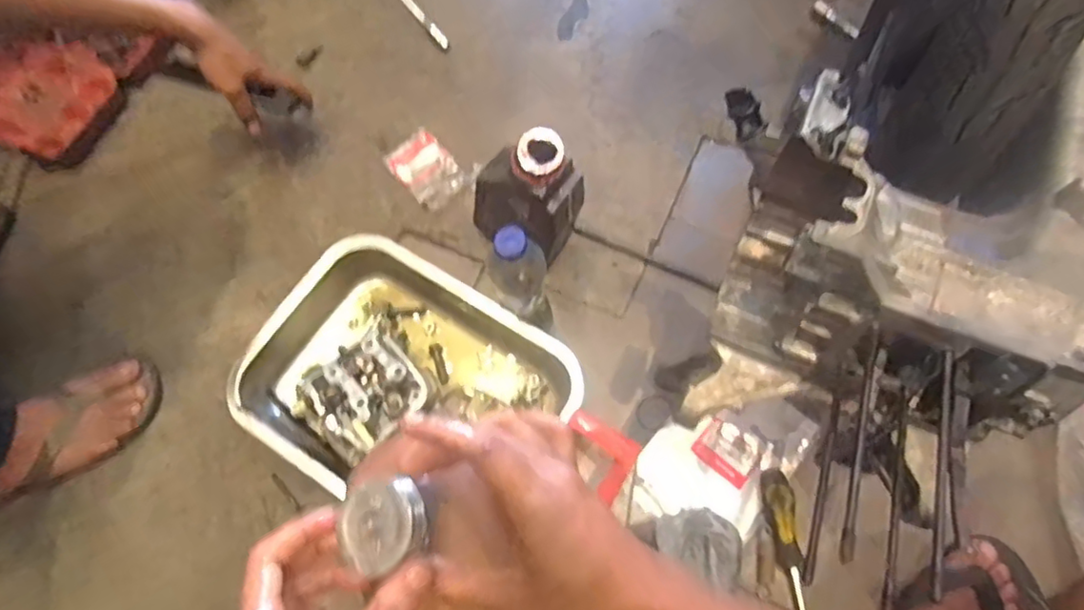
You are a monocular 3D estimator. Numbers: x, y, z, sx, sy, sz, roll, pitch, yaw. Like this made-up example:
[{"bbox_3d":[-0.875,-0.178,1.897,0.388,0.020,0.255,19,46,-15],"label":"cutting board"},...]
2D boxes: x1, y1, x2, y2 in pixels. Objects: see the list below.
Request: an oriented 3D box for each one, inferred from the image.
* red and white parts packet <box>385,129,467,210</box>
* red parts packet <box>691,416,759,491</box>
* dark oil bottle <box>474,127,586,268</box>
[{"bbox_3d":[-0.157,-0.186,0.868,0.075,0.010,0.101,-41,80,-11],"label":"red and white parts packet"},{"bbox_3d":[0.214,0.166,0.725,0.066,0.008,0.056,38,74,15],"label":"red parts packet"},{"bbox_3d":[-0.017,-0.121,0.725,0.124,0.203,0.079,38,74,15],"label":"dark oil bottle"}]

